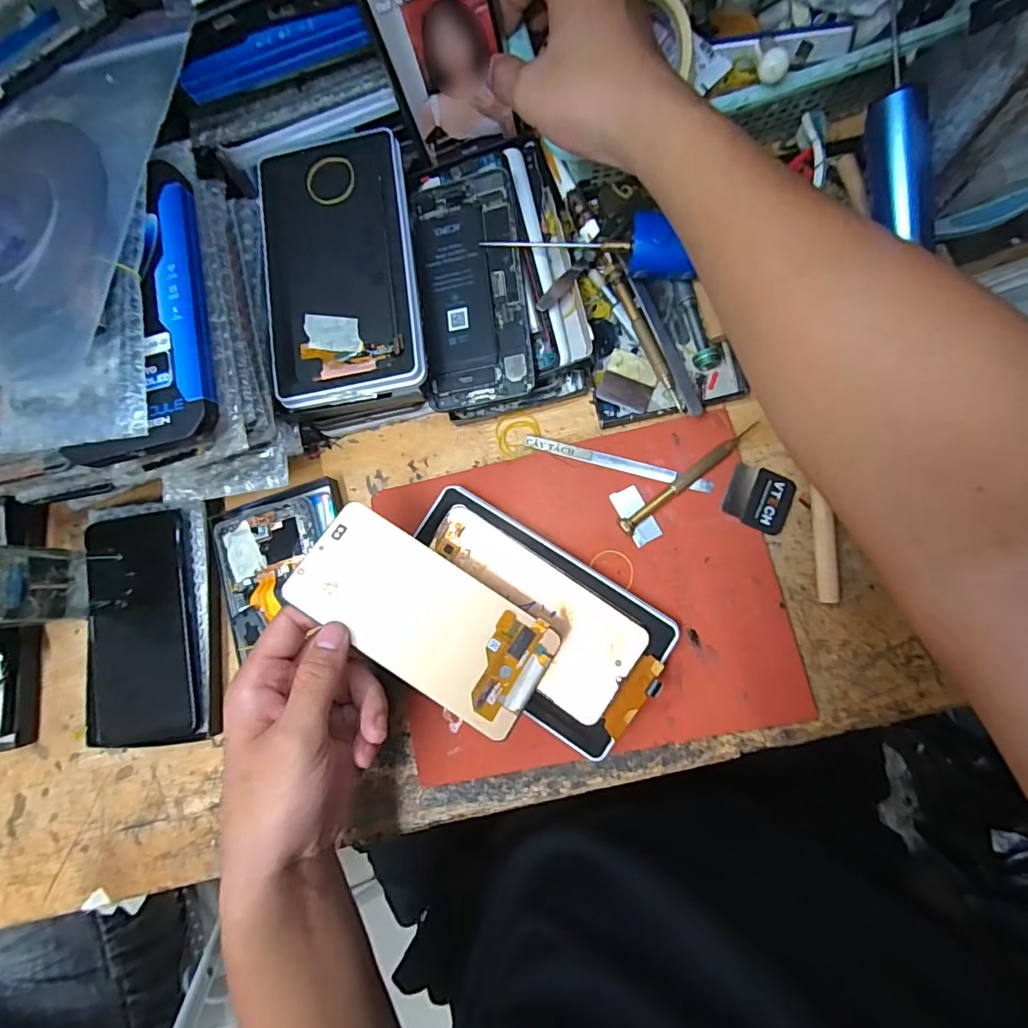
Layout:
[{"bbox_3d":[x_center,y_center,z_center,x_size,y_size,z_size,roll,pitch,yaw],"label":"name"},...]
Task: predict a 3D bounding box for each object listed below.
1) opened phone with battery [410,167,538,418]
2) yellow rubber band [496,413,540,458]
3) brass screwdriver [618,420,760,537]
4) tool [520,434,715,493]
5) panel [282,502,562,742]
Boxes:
[{"bbox_3d":[-0.029,-0.154,0.354,0.073,0.004,0.156,-6,89,13],"label":"opened phone with battery"},{"bbox_3d":[0.003,-0.057,0.371,0.031,0.005,0.032,0,88,6],"label":"yellow rubber band"},{"bbox_3d":[0.114,-0.025,0.340,0.109,0.010,0.012,-40,80,2],"label":"brass screwdriver"},{"bbox_3d":[0.070,-0.035,0.355,0.129,0.004,0.009,16,90,10],"label":"tool"},{"bbox_3d":[-0.052,0.060,0.302,0.152,0.004,0.071,33,72,3],"label":"panel"}]

